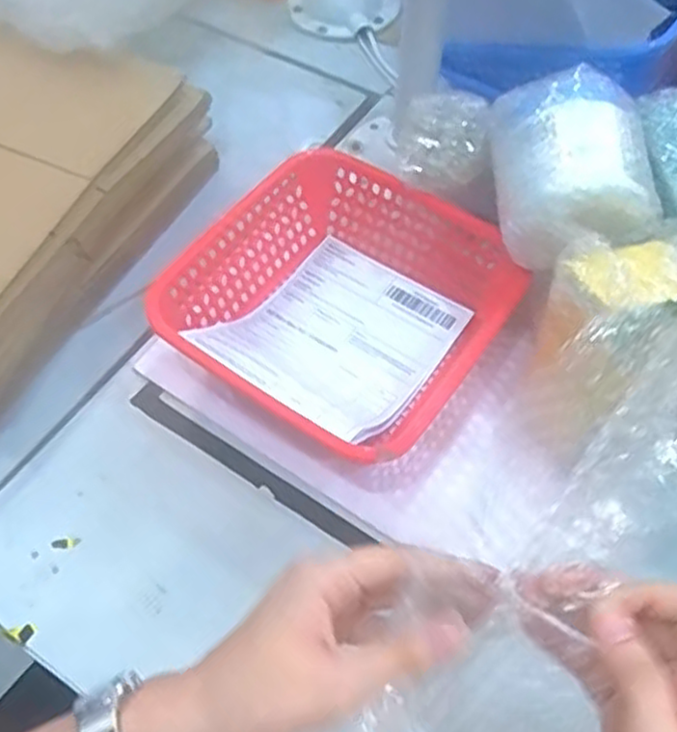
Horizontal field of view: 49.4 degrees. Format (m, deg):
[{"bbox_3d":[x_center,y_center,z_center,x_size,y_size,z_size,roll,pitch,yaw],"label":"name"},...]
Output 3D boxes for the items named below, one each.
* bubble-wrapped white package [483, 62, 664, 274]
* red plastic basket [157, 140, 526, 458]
[{"bbox_3d":[0.164,-0.130,0.508,0.101,0.077,0.141,-3,58,-2],"label":"bubble-wrapped white package"},{"bbox_3d":[0.004,-0.042,0.574,0.218,0.083,0.221,32,63,18],"label":"red plastic basket"}]

